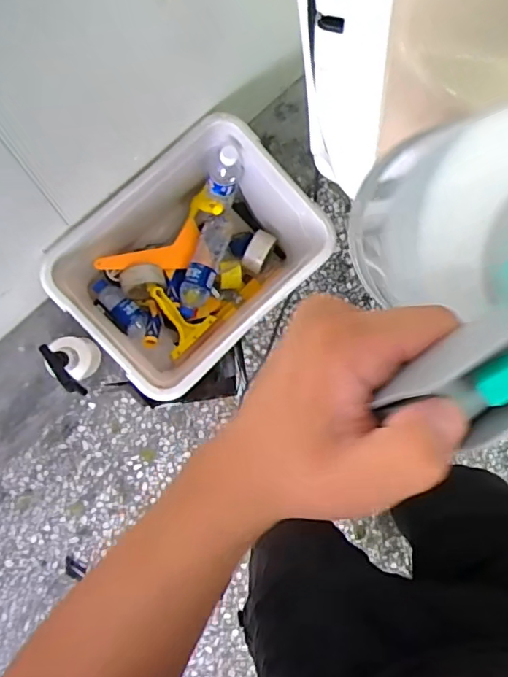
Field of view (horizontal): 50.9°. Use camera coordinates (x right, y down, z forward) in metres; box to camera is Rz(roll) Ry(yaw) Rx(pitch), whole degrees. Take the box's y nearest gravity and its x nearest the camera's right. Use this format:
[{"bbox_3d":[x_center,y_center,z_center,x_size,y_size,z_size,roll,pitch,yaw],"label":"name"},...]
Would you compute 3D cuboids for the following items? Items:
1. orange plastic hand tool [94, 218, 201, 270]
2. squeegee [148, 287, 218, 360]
[{"bbox_3d":[-0.212,-0.173,1.083,0.233,0.037,0.092,-21,91,-30],"label":"orange plastic hand tool"},{"bbox_3d":[-0.169,-0.039,1.088,0.107,0.018,0.143,-49,113,-19],"label":"squeegee"}]

